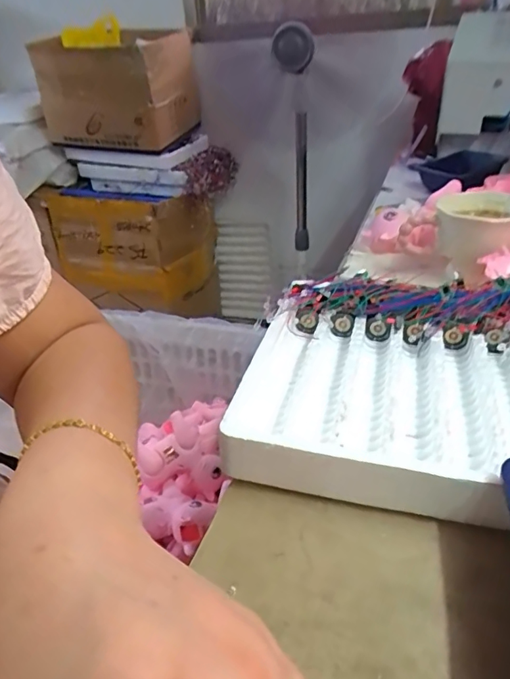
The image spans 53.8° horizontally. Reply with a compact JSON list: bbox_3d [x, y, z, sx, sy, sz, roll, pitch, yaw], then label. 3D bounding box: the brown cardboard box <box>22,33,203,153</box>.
[{"bbox_3d":[-0.379,-0.676,1.374,0.367,0.258,0.309,6,32,16],"label":"brown cardboard box"}]

